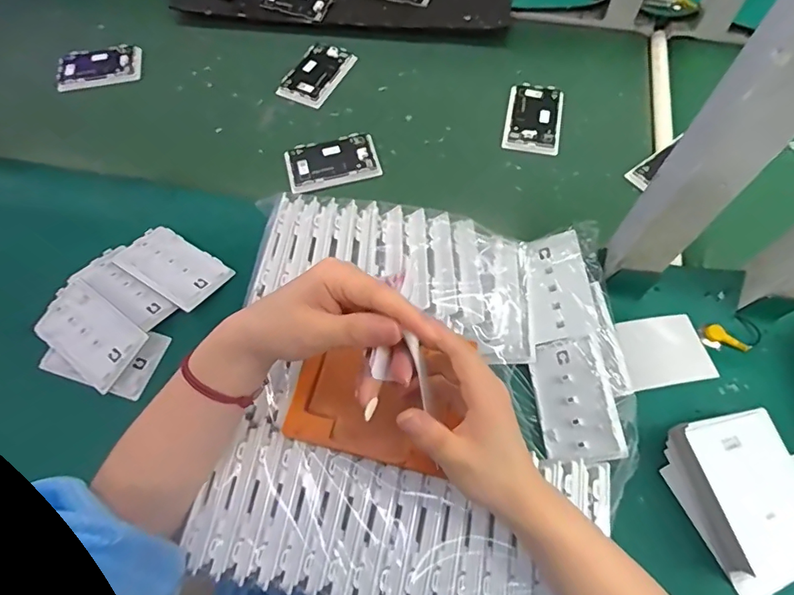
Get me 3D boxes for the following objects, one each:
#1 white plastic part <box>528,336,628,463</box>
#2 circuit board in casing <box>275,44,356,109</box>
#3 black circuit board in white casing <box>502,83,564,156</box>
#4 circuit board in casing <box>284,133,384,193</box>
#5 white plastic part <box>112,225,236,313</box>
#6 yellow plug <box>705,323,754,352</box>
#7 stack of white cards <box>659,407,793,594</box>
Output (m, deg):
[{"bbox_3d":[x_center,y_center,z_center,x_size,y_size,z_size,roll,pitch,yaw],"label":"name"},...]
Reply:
[{"bbox_3d":[0.154,0.088,0.419,0.064,0.016,0.106,-21,59,31],"label":"white plastic part"},{"bbox_3d":[-0.107,-0.299,0.641,0.060,0.016,0.109,24,67,12],"label":"circuit board in casing"},{"bbox_3d":[0.172,-0.225,0.599,0.068,0.013,0.105,10,64,6],"label":"black circuit board in white casing"},{"bbox_3d":[-0.077,-0.162,0.572,0.109,0.013,0.064,-17,65,-7],"label":"circuit board in casing"},{"bbox_3d":[-0.224,-0.031,0.483,0.098,0.007,0.063,33,58,7],"label":"white plastic part"},{"bbox_3d":[0.313,0.039,0.450,0.039,0.010,0.015,30,68,15],"label":"yellow plug"},{"bbox_3d":[0.278,0.159,0.378,0.078,0.043,0.125,-17,65,-7],"label":"stack of white cards"}]

